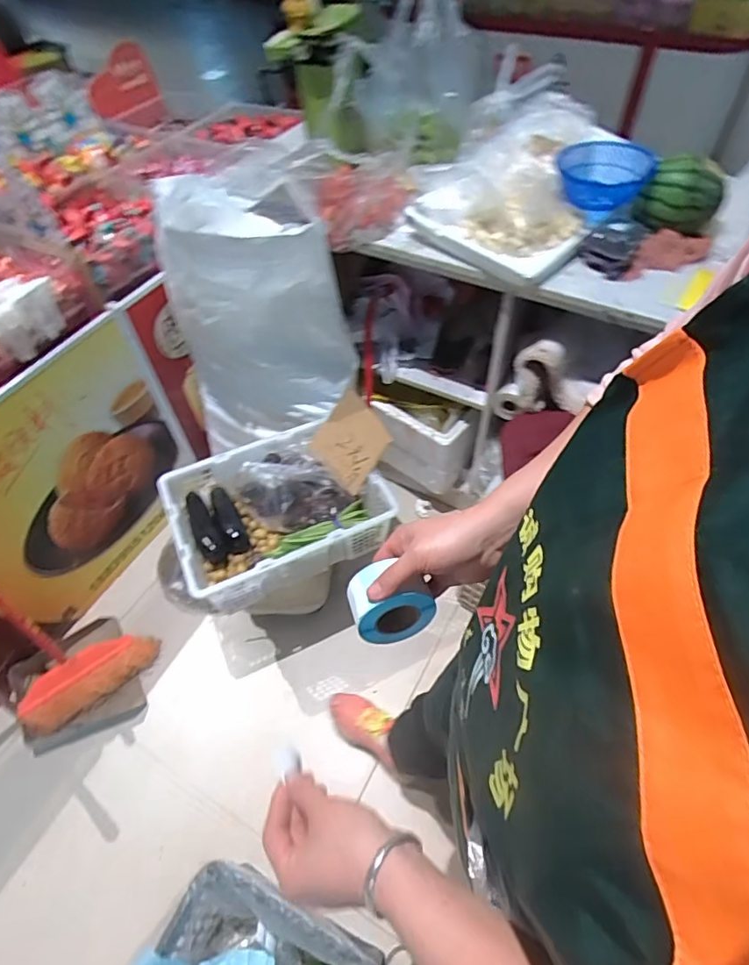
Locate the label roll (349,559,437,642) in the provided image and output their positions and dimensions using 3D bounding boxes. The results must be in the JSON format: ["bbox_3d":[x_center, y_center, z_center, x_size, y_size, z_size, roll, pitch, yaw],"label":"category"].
[{"bbox_3d":[0.015,0.107,0.478,0.072,0.066,0.049,-10,53,-6],"label":"label roll"}]

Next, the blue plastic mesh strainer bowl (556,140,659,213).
[{"bbox_3d":[0.435,-0.588,1.007,0.173,0.072,0.155,15,55,12],"label":"blue plastic mesh strainer bowl"}]

